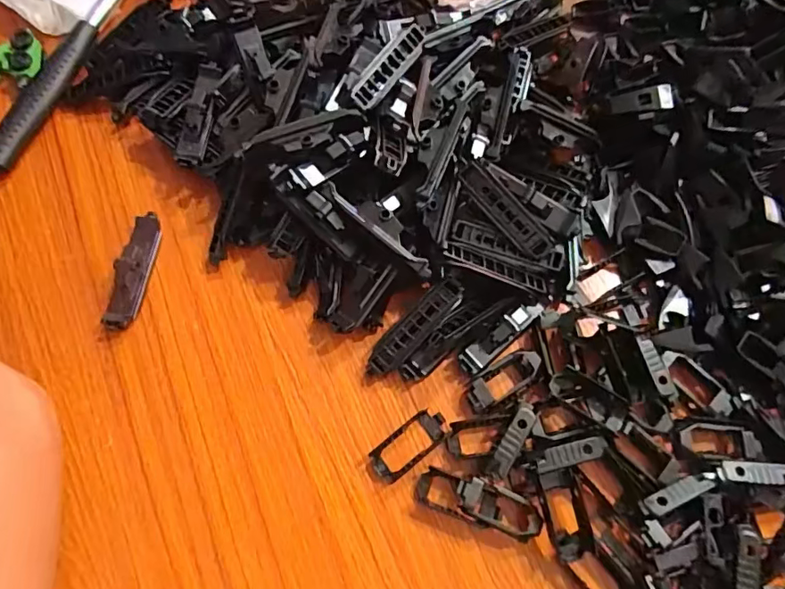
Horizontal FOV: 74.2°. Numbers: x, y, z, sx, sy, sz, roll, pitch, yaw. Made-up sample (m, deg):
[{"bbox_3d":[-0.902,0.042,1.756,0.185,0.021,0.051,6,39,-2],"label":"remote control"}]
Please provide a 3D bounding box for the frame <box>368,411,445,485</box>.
[{"bbox_3d":[0.010,0.089,0.309,0.051,0.008,0.022,-37,76,-15],"label":"frame"}]

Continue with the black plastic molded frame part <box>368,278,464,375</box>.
[{"bbox_3d":[0.015,0.021,0.323,0.075,0.017,0.019,-41,78,-13],"label":"black plastic molded frame part"}]

